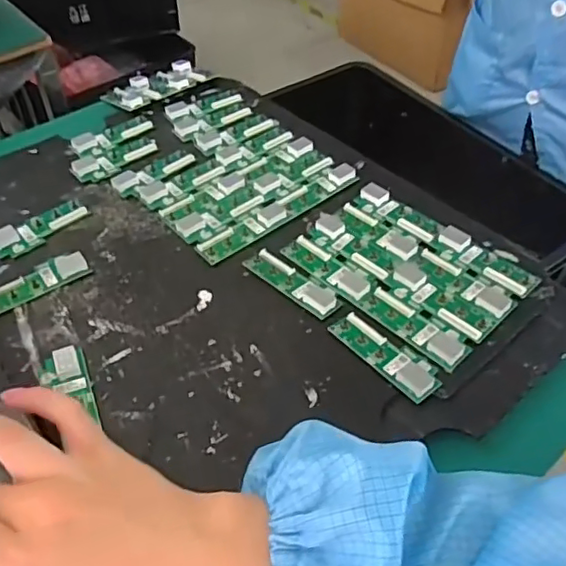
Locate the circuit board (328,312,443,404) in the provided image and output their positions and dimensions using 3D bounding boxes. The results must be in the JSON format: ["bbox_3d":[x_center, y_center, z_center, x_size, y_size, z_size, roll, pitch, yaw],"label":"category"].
[{"bbox_3d":[0.084,0.058,0.488,0.100,0.012,0.039,37,59,26],"label":"circuit board"}]

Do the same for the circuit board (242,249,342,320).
[{"bbox_3d":[0.008,-0.001,0.545,0.101,0.005,0.031,33,57,30],"label":"circuit board"}]

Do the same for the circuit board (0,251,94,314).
[{"bbox_3d":[-0.232,0.000,0.550,0.099,0.007,0.031,-29,57,-23],"label":"circuit board"}]

